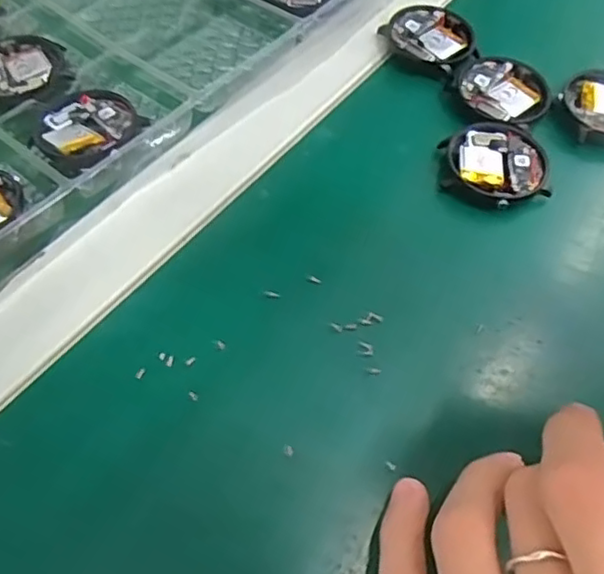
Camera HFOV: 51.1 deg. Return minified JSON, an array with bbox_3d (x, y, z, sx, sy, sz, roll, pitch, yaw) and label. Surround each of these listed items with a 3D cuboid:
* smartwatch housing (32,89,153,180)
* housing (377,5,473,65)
[{"bbox_3d":[-0.094,-0.071,0.283,0.050,0.010,0.046,-40,68,-23],"label":"smartwatch housing"},{"bbox_3d":[0.066,-0.131,0.329,0.040,0.008,0.042,1,59,-2],"label":"housing"}]

